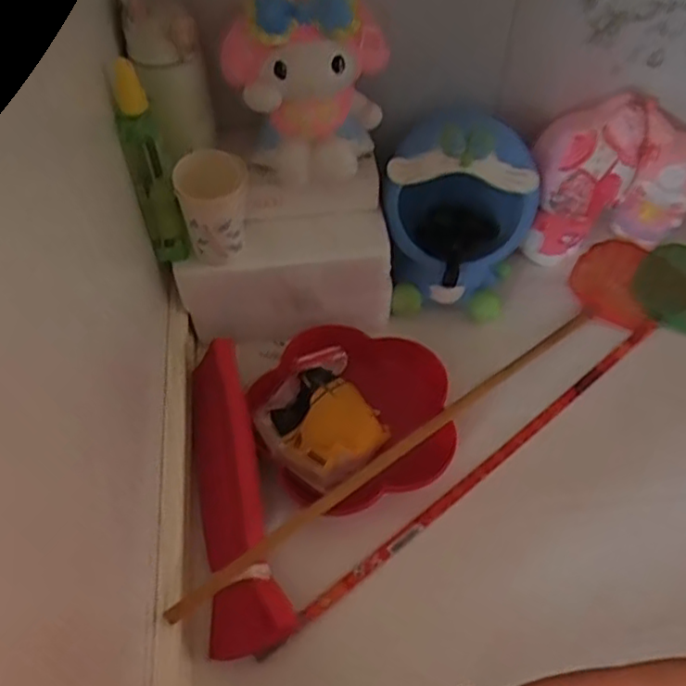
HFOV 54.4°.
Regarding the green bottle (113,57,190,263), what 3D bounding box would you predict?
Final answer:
[{"bbox_3d":[-0.175,-0.156,0.613,0.033,0.199,0.032,-18,56,-14],"label":"green bottle"}]

